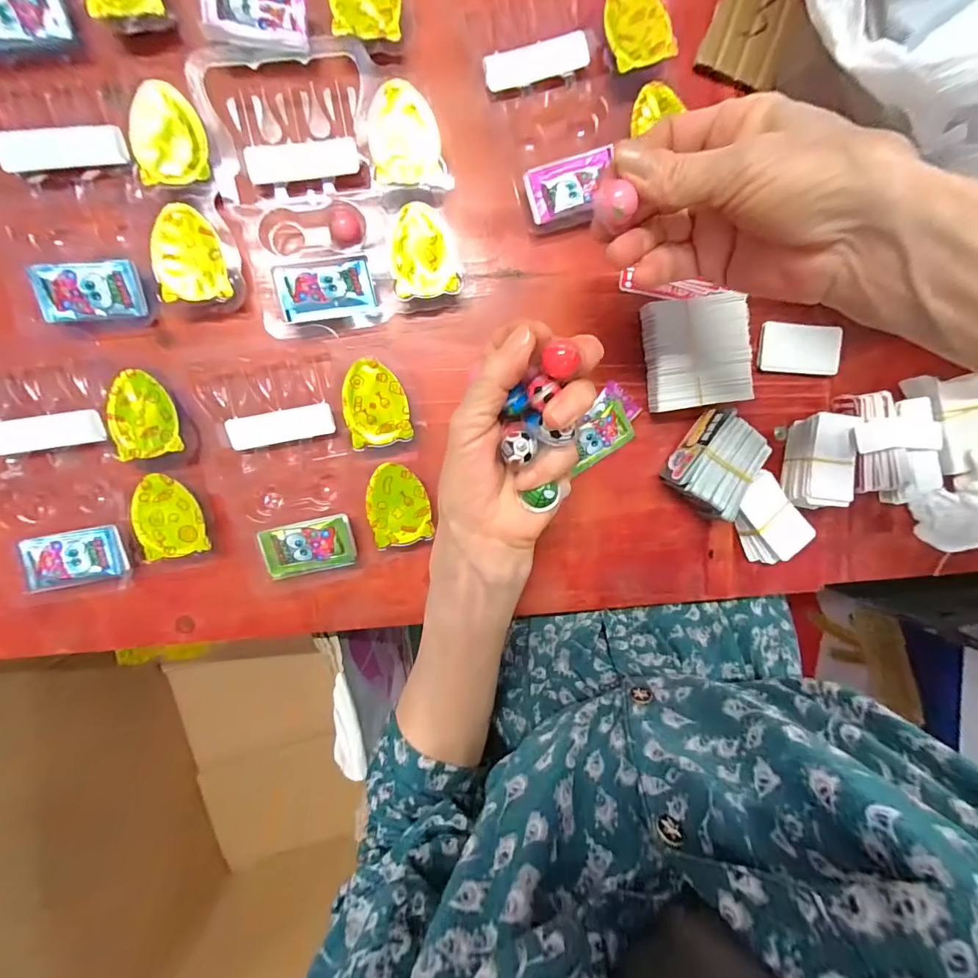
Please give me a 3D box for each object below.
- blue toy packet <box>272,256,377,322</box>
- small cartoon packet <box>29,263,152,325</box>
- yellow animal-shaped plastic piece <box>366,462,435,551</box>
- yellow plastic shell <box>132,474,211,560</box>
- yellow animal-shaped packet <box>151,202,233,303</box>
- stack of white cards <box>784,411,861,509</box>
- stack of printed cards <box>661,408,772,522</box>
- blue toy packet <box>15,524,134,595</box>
[{"bbox_3d":[-0.100,-0.122,0.274,0.056,0.012,0.030,-11,97,-5],"label":"blue toy packet"},{"bbox_3d":[-0.237,-0.118,0.267,0.058,0.012,0.031,-9,97,-6],"label":"small cartoon packet"},{"bbox_3d":[-0.058,0.011,0.286,0.037,0.004,0.053,-14,100,-12],"label":"yellow animal-shaped plastic piece"},{"bbox_3d":[-0.199,0.017,0.275,0.038,0.005,0.051,-15,97,-5],"label":"yellow plastic shell"},{"bbox_3d":[-0.178,-0.139,0.266,0.038,0.010,0.051,-7,97,-6],"label":"yellow animal-shaped packet"},{"bbox_3d":[0.228,-0.019,0.308,0.034,0.029,0.062,8,95,-7],"label":"stack of white cards"},{"bbox_3d":[0.151,-0.017,0.300,0.044,0.032,0.058,35,91,-9],"label":"stack of printed cards"},{"bbox_3d":[-0.257,0.043,0.278,0.054,0.016,0.032,-10,97,-5],"label":"blue toy packet"}]

